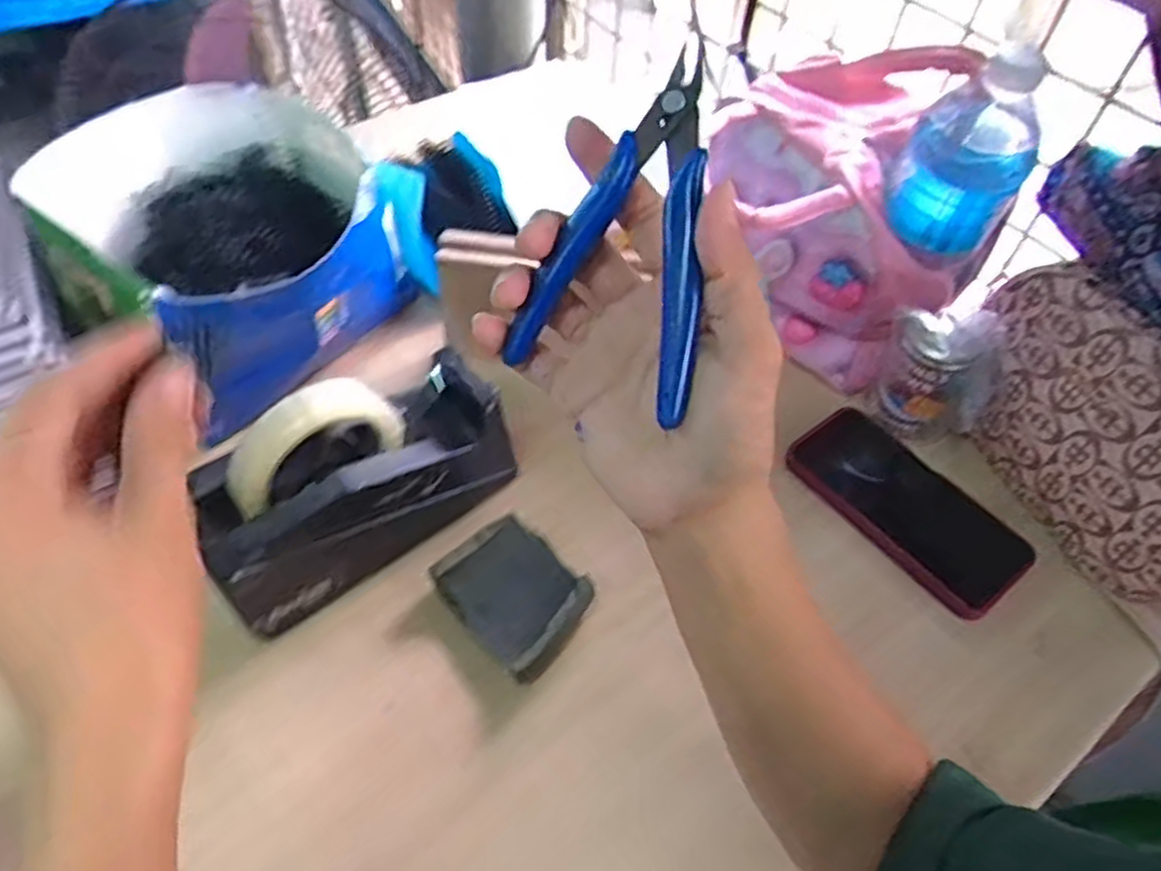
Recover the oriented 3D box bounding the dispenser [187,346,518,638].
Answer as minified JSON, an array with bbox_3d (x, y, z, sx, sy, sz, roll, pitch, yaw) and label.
[{"bbox_3d":[-0.138,0.025,0.469,0.196,0.125,0.073,-34,62,-25],"label":"dispenser"}]

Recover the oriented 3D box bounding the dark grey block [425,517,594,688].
[{"bbox_3d":[-0.039,0.098,0.476,0.067,0.029,0.092,-35,63,-25],"label":"dark grey block"}]

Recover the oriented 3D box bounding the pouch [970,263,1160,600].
[{"bbox_3d":[0.342,-0.005,0.498,0.048,0.142,0.193,-13,52,-26],"label":"pouch"}]

